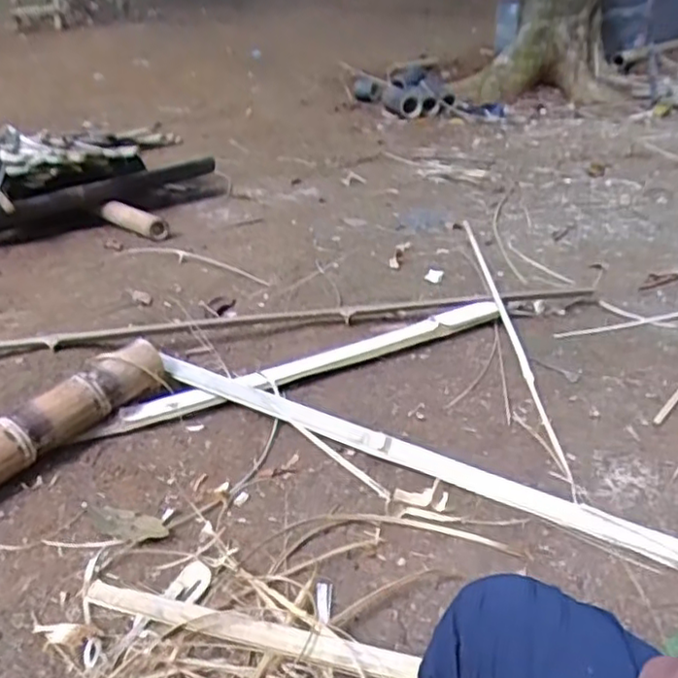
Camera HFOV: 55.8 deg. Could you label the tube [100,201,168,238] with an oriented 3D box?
[{"bbox_3d":[-0.571,-0.336,1.776,0.289,0.048,0.058,27,43,34],"label":"tube"}]

